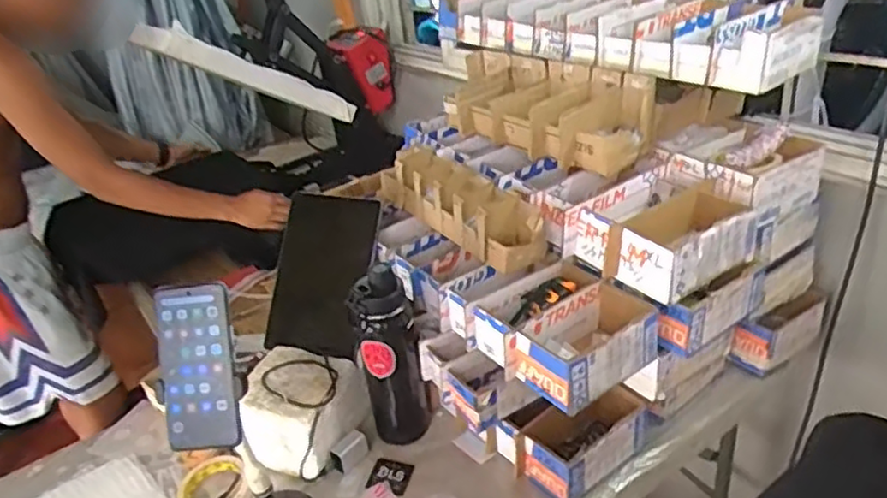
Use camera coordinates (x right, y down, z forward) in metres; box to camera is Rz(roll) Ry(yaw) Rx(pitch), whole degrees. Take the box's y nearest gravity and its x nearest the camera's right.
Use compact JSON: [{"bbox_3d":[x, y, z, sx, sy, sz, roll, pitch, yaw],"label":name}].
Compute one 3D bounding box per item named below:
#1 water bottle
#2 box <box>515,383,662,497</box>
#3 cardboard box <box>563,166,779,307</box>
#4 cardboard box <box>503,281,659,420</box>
[{"bbox_3d":[-0.077,0.149,0.951,0.082,0.272,0.073,-11,30,-7],"label":"water bottle"},{"bbox_3d":[0.192,0.249,0.912,0.189,0.082,0.098,-26,34,-29],"label":"box"},{"bbox_3d":[0.306,-0.033,0.883,0.250,0.072,0.164,-24,33,-26],"label":"cardboard box"},{"bbox_3d":[0.175,0.113,0.818,0.180,0.070,0.100,-26,34,-29],"label":"cardboard box"}]

